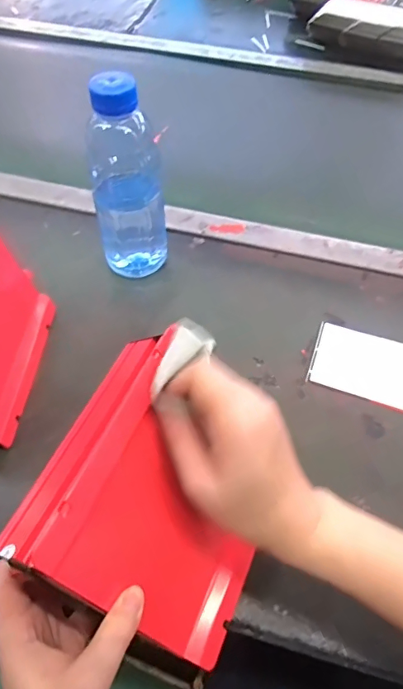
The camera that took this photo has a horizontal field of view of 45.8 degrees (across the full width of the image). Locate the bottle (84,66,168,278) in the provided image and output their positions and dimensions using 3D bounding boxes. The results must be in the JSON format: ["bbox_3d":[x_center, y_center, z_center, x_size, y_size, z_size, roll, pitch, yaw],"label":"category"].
[{"bbox_3d":[-0.074,-0.152,0.487,0.070,0.218,0.055,-3,56,-3],"label":"bottle"}]

